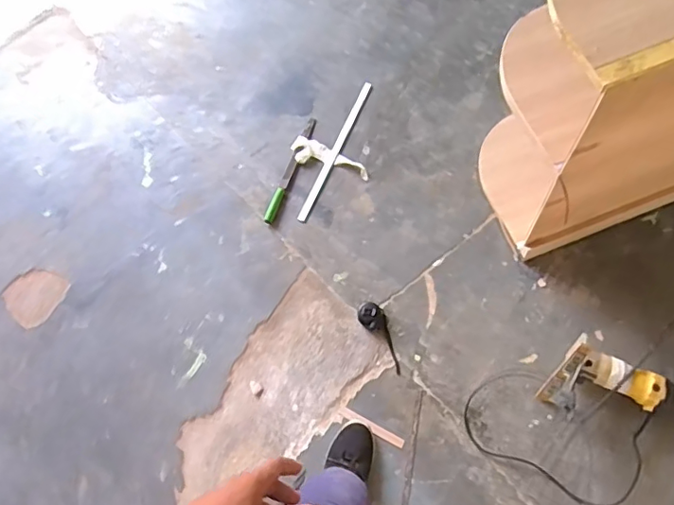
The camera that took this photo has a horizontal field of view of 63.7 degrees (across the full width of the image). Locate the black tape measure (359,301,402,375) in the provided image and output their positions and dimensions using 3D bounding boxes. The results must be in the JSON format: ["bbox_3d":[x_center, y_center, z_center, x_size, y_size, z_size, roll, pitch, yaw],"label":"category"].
[{"bbox_3d":[0.121,0.207,1.362,0.065,0.027,0.191,-33,69,-6],"label":"black tape measure"}]

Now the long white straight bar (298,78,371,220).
[{"bbox_3d":[-0.001,-0.310,1.625,0.028,0.010,0.507,22,69,8],"label":"long white straight bar"}]

